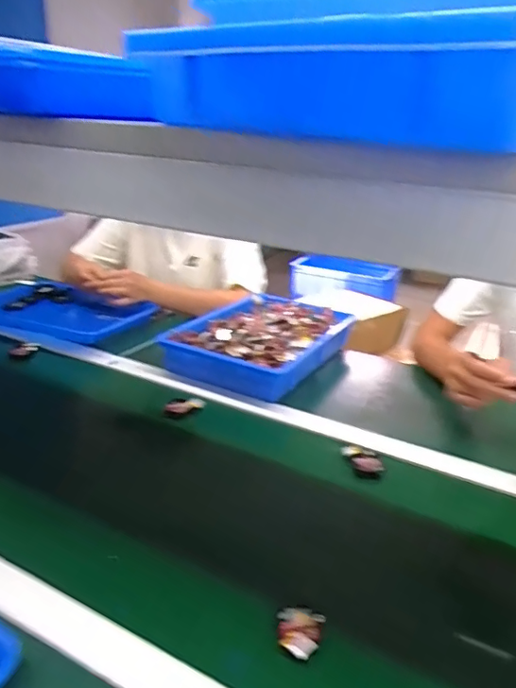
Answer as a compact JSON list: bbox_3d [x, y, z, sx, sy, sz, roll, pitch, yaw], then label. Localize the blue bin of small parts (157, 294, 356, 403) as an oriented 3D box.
[{"bbox_3d":[0.014,-0.012,1.035,0.238,0.076,0.352,16,26,27],"label":"blue bin of small parts"}]

